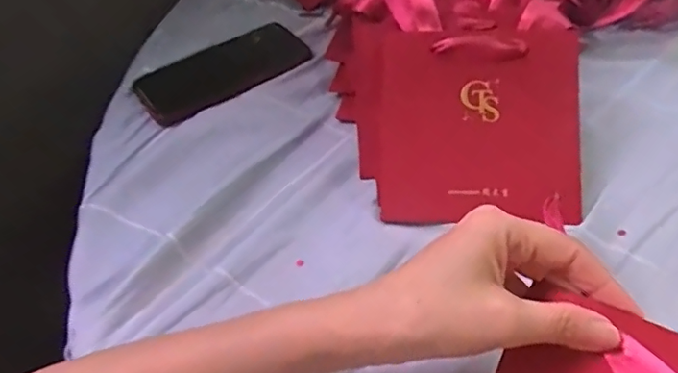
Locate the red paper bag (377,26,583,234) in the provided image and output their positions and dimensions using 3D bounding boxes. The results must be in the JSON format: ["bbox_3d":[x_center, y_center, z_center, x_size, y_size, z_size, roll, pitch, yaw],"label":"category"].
[{"bbox_3d":[0.102,-0.042,0.399,0.140,0.012,0.137,3,87,4],"label":"red paper bag"}]

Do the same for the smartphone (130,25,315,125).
[{"bbox_3d":[-0.116,-0.116,0.539,0.161,0.012,0.088,-31,54,-18],"label":"smartphone"}]

